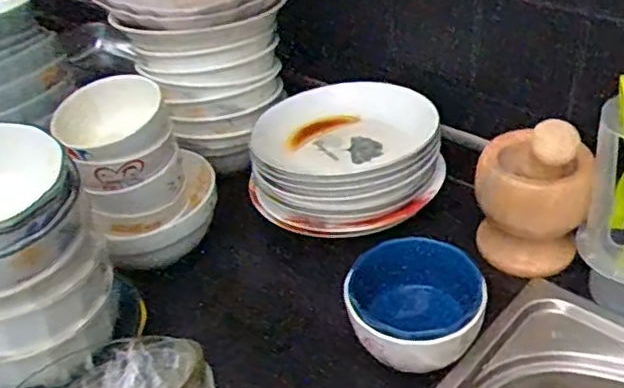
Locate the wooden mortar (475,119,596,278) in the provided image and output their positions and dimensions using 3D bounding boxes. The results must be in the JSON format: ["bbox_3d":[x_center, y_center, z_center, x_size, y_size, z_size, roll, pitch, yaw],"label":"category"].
[{"bbox_3d":[0.202,-0.008,0.606,0.094,0.158,0.088,4,39,14],"label":"wooden mortar"}]

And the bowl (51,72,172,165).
[{"bbox_3d":[-0.187,-0.066,0.629,0.103,0.053,0.110,-4,38,3],"label":"bowl"}]

